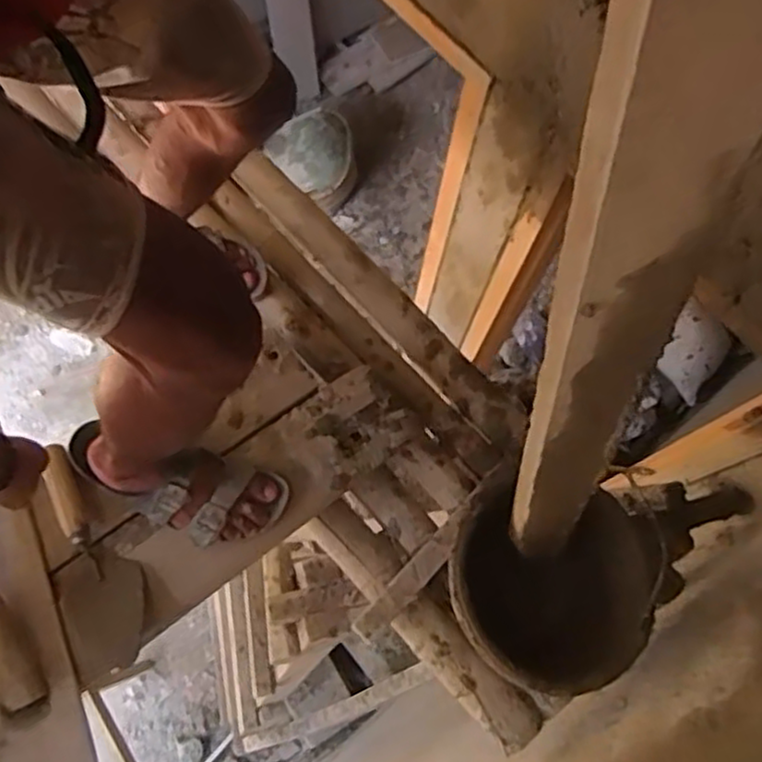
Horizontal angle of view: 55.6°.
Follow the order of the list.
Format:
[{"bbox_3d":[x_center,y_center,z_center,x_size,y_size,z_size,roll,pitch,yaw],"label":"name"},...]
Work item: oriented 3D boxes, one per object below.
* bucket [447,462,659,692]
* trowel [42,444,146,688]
[{"bbox_3d":[0.209,0.252,0.902,0.263,0.170,0.249,1,71,-2],"label":"bucket"},{"bbox_3d":[-0.348,0.207,0.852,0.096,0.042,0.266,-21,73,-9],"label":"trowel"}]

